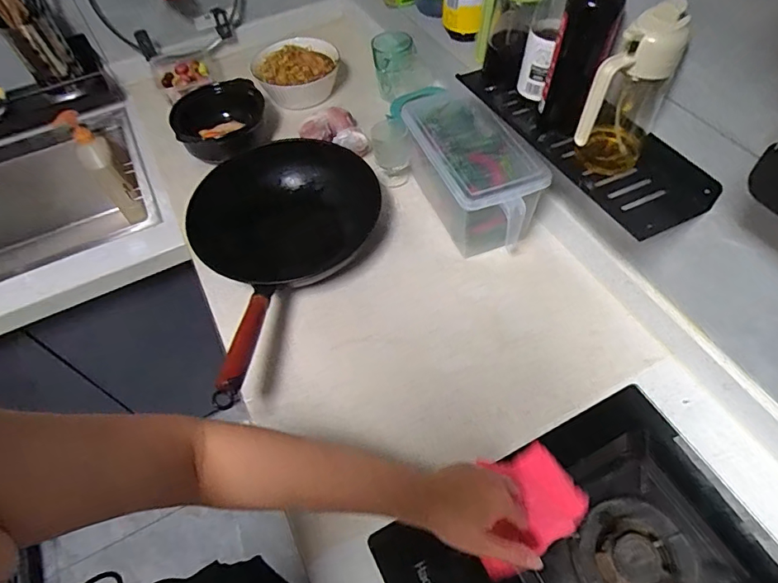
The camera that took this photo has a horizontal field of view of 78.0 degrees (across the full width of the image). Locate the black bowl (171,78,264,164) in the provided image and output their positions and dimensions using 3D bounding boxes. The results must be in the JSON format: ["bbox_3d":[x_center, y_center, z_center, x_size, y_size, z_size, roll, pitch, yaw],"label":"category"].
[{"bbox_3d":[-0.349,-0.352,1.002,0.194,0.069,0.191,-2,54,3],"label":"black bowl"}]

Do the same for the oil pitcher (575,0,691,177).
[{"bbox_3d":[0.266,-0.218,0.558,0.092,0.186,0.072,-35,59,-19],"label":"oil pitcher"}]

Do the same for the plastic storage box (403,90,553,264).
[{"bbox_3d":[0.144,-0.202,0.844,0.153,0.156,0.283,-17,55,-8],"label":"plastic storage box"}]

